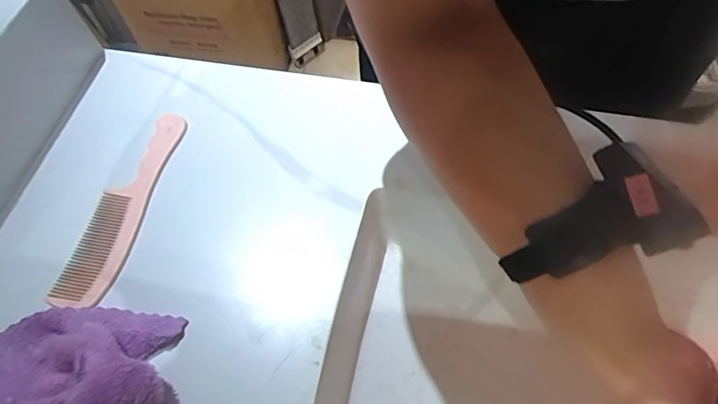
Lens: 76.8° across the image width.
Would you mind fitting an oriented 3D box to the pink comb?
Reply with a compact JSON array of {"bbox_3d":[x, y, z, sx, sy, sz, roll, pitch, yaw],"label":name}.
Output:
[{"bbox_3d":[-0.225,-0.002,0.434,0.052,0.009,0.210,10,64,9],"label":"pink comb"}]

